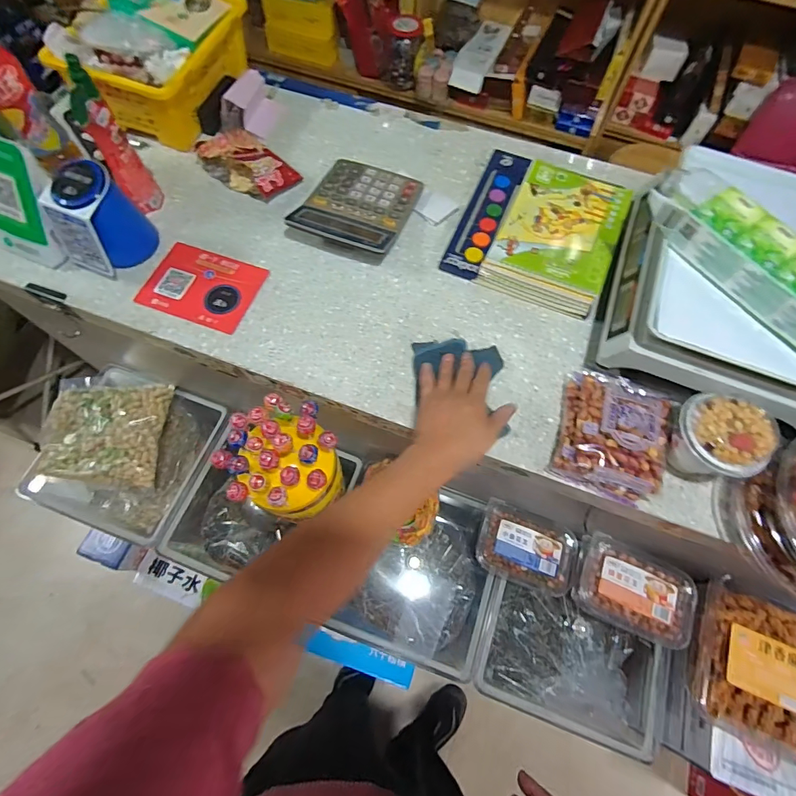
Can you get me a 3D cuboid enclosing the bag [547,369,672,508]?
[{"bbox_3d":[0.261,0.042,0.513,0.115,0.050,0.147,17,67,6],"label":"bag"}]

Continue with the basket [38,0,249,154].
[{"bbox_3d":[-0.399,-0.572,0.703,0.196,0.127,0.293,17,67,6],"label":"basket"}]

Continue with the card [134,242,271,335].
[{"bbox_3d":[-0.283,-0.163,0.610,0.159,0.008,0.121,18,68,6],"label":"card"}]

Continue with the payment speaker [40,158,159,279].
[{"bbox_3d":[-0.407,-0.244,0.572,0.079,0.123,0.107,27,69,10],"label":"payment speaker"}]

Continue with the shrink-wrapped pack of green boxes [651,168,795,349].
[{"bbox_3d":[0.417,-0.138,0.458,0.077,0.053,0.307,-32,72,-14],"label":"shrink-wrapped pack of green boxes"}]

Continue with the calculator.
[{"bbox_3d":[-0.062,-0.303,0.654,0.154,0.046,0.190,18,68,6],"label":"calculator"}]

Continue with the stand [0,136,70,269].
[{"bbox_3d":[-0.527,-0.267,0.570,0.138,0.140,0.083,18,67,6],"label":"stand"}]

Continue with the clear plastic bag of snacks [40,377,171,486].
[{"bbox_3d":[-0.568,0.055,0.810,0.227,0.062,0.208,6,67,1],"label":"clear plastic bag of snacks"}]

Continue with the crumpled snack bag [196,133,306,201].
[{"bbox_3d":[-0.245,-0.383,0.681,0.145,0.059,0.106,40,71,14],"label":"crumpled snack bag"}]

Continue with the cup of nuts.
[{"bbox_3d":[0.362,0.053,0.492,0.082,0.101,0.088,-9,67,-6],"label":"cup of nuts"}]

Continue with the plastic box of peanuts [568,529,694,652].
[{"bbox_3d":[0.372,0.303,0.665,0.170,0.055,0.124,22,68,7],"label":"plastic box of peanuts"}]

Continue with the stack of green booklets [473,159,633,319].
[{"bbox_3d":[0.244,-0.254,0.640,0.167,0.040,0.250,23,68,8],"label":"stack of green booklets"}]

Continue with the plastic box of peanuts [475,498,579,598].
[{"bbox_3d":[0.219,0.263,0.732,0.166,0.065,0.116,20,68,7],"label":"plastic box of peanuts"}]

